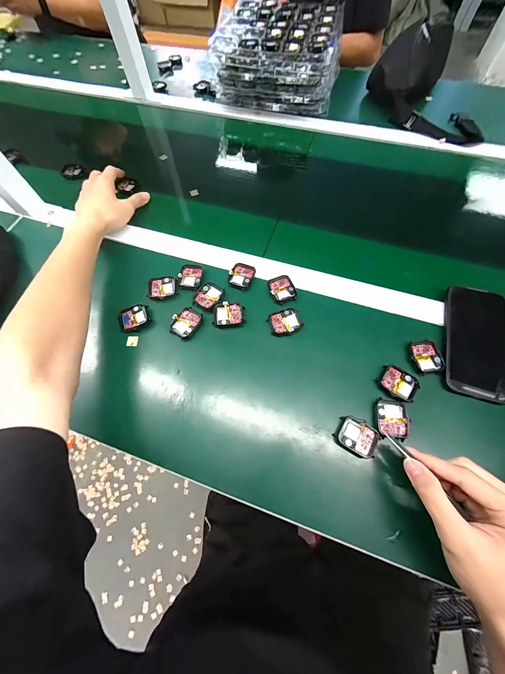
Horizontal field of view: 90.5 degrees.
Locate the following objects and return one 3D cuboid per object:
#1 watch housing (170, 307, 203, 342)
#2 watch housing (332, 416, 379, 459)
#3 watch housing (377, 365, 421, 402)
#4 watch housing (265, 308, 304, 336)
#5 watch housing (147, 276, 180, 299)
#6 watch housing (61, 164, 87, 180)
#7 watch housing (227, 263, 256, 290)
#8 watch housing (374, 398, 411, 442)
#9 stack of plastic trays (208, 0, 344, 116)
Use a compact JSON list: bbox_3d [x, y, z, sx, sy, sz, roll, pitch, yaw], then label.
[{"bbox_3d":[-0.098,-0.021,0.372,0.037,0.010,0.047,30,70,14],"label":"watch housing"},{"bbox_3d":[0.126,0.120,0.302,0.045,0.011,0.039,27,69,13],"label":"watch housing"},{"bbox_3d":[0.189,0.060,0.325,0.045,0.009,0.036,36,72,16],"label":"watch housing"},{"bbox_3d":[0.048,-0.022,0.365,0.047,0.008,0.039,-13,66,-4],"label":"watch housing"},{"bbox_3d":[-0.142,-0.079,0.395,0.046,0.004,0.038,-8,66,-2],"label":"watch housing"},{"bbox_3d":[-0.376,-0.349,0.528,0.044,0.014,0.042,1,63,-1],"label":"watch housing"},{"bbox_3d":[-0.018,-0.098,0.399,0.037,0.005,0.045,18,68,10],"label":"watch housing"},{"bbox_3d":[0.171,0.100,0.308,0.039,0.008,0.046,7,63,2],"label":"watch housing"},{"bbox_3d":[0.067,-0.668,0.619,0.284,0.134,0.254,7,66,5],"label":"stack of plastic trays"}]

